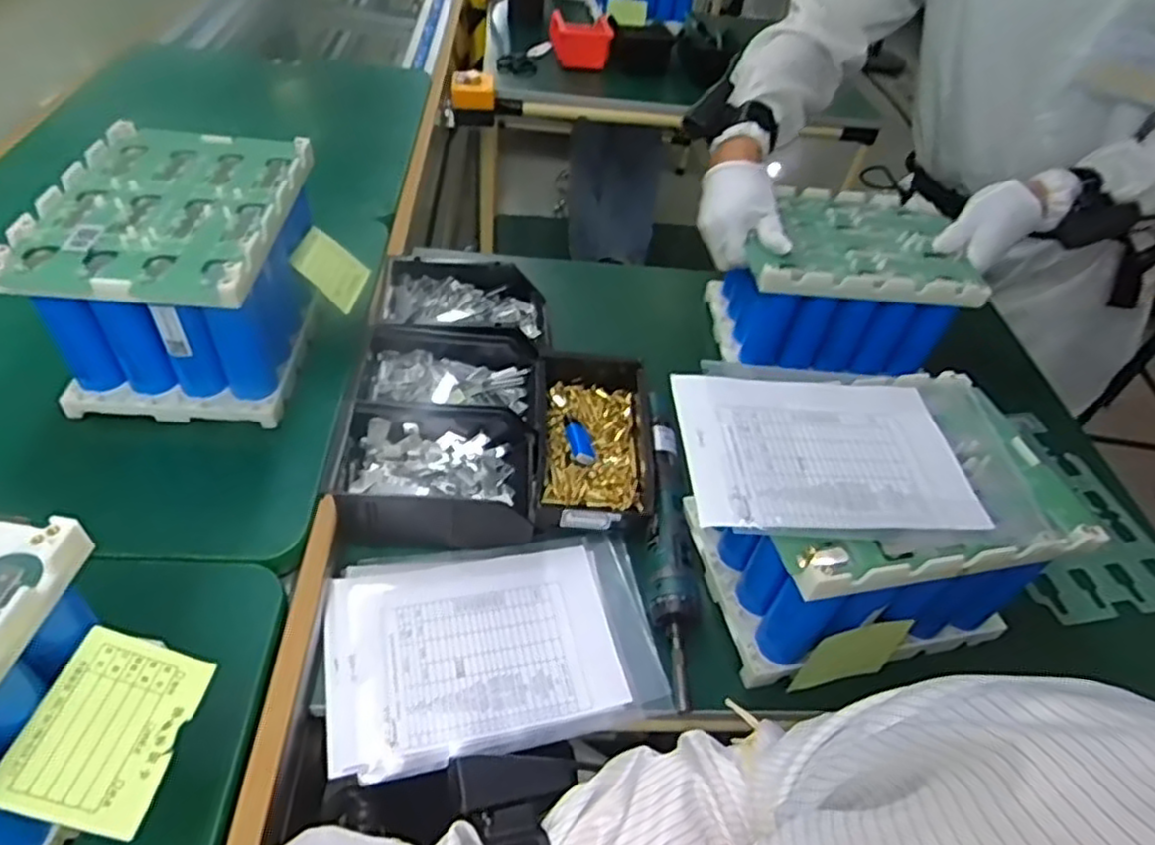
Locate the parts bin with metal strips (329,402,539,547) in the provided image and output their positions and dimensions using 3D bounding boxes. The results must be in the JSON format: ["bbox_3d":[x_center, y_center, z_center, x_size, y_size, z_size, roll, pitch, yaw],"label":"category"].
[{"bbox_3d":[-0.122,0.047,0.609,0.170,0.070,0.109,1,40,-5],"label":"parts bin with metal strips"}]

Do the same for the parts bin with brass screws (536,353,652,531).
[{"bbox_3d":[0.015,0.015,0.657,0.106,0.061,0.169,2,40,-4],"label":"parts bin with brass screws"}]

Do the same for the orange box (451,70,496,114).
[{"bbox_3d":[-0.182,-0.581,1.216,0.076,0.053,0.054,-3,40,-9],"label":"orange box"}]

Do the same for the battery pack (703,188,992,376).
[{"bbox_3d":[0.289,-0.154,0.787,0.224,0.143,0.182,1,40,-4],"label":"battery pack"}]

